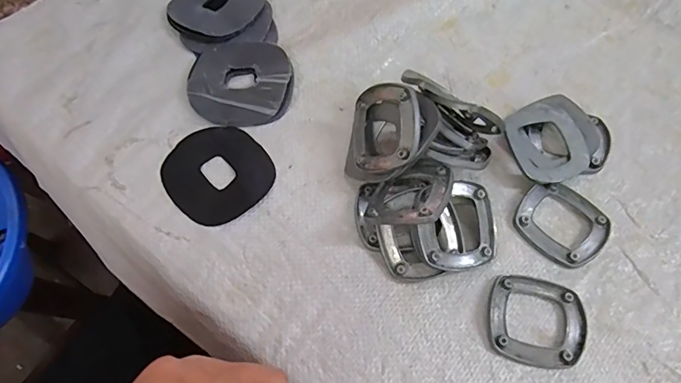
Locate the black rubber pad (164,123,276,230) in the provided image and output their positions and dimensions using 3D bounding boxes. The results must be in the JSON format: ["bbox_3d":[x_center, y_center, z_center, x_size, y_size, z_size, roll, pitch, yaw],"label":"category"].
[{"bbox_3d":[-0.094,-0.016,0.342,0.075,0.004,0.080,-39,70,-16],"label":"black rubber pad"}]

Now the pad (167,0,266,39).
[{"bbox_3d":[-0.114,-0.172,0.410,0.076,0.011,0.081,30,68,14],"label":"pad"}]

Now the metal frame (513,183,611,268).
[{"bbox_3d":[0.162,0.021,0.326,0.061,0.008,0.059,41,72,18],"label":"metal frame"}]

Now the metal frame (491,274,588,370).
[{"bbox_3d":[0.130,0.084,0.296,0.062,0.007,0.058,7,65,4],"label":"metal frame"}]

